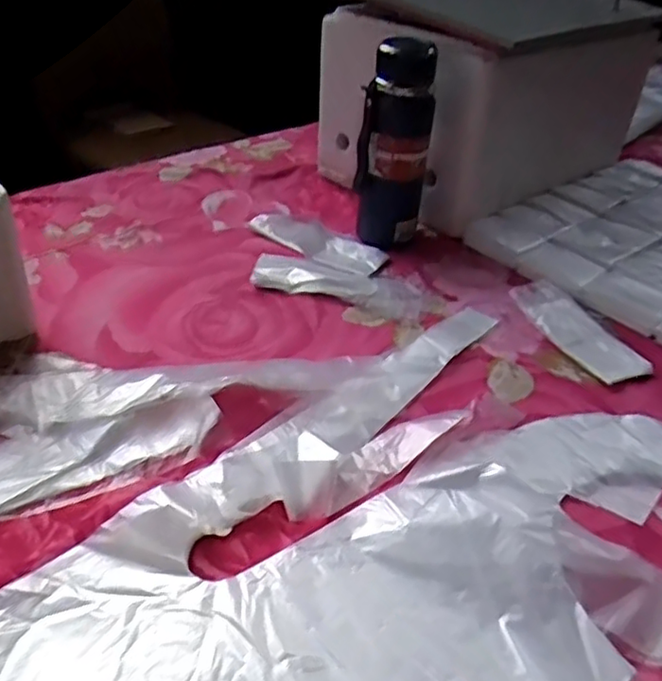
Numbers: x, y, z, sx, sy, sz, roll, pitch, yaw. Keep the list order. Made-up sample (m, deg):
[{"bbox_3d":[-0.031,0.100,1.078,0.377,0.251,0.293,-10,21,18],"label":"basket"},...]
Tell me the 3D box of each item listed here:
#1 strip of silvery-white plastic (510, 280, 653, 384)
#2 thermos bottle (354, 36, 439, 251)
[{"bbox_3d":[0.259,-0.014,0.688,0.059,0.012,0.168,-28,47,-7],"label":"strip of silvery-white plastic"},{"bbox_3d":[0.075,-0.224,0.767,0.084,0.236,0.066,8,37,3],"label":"thermos bottle"}]

